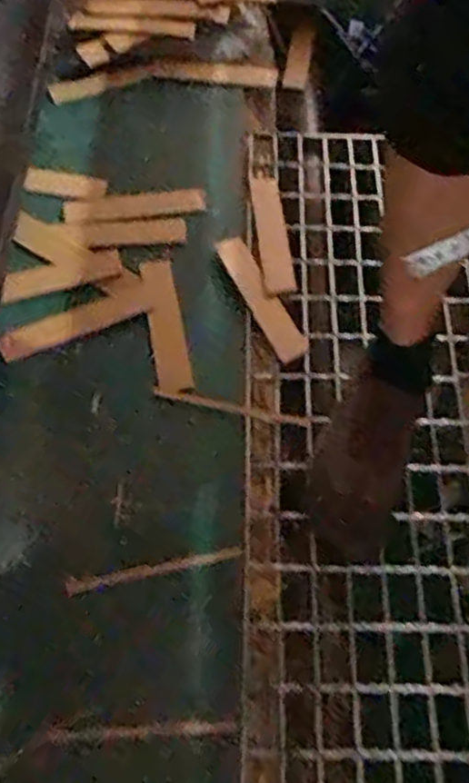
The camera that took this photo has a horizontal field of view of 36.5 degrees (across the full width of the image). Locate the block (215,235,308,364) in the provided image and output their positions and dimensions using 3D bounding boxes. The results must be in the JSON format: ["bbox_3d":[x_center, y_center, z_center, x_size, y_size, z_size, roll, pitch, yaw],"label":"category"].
[{"bbox_3d":[0.033,-0.119,0.893,0.040,0.012,0.193,-24,65,-13],"label":"block"}]

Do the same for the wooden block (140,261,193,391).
[{"bbox_3d":[-0.085,-0.085,0.873,0.041,0.007,0.184,-9,62,-5],"label":"wooden block"}]

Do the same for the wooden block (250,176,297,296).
[{"bbox_3d":[0.047,-0.213,0.940,0.041,0.007,0.196,-5,62,-3],"label":"wooden block"}]

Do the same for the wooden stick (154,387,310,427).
[{"bbox_3d":[-0.004,0.017,0.821,0.183,0.009,0.013,14,63,7],"label":"wooden stick"}]

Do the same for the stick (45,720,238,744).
[{"bbox_3d":[-0.087,0.321,0.670,0.174,0.011,0.014,-2,62,-1],"label":"stick"}]

